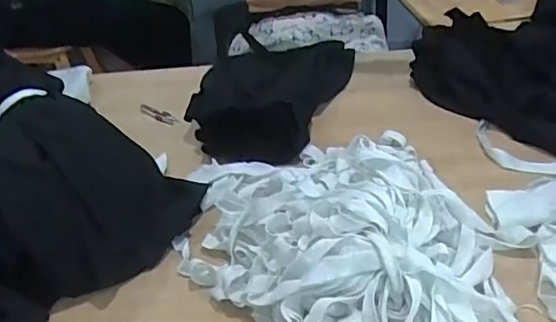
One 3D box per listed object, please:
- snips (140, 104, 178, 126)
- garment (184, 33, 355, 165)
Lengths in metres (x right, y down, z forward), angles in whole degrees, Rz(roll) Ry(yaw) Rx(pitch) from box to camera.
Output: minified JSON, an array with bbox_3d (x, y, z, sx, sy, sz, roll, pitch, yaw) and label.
[{"bbox_3d":[-0.231,-0.089,1.100,0.109,0.007,0.026,25,44,35],"label":"snips"},{"bbox_3d":[-0.016,-0.150,1.077,0.239,0.089,0.420,8,36,19],"label":"garment"}]

